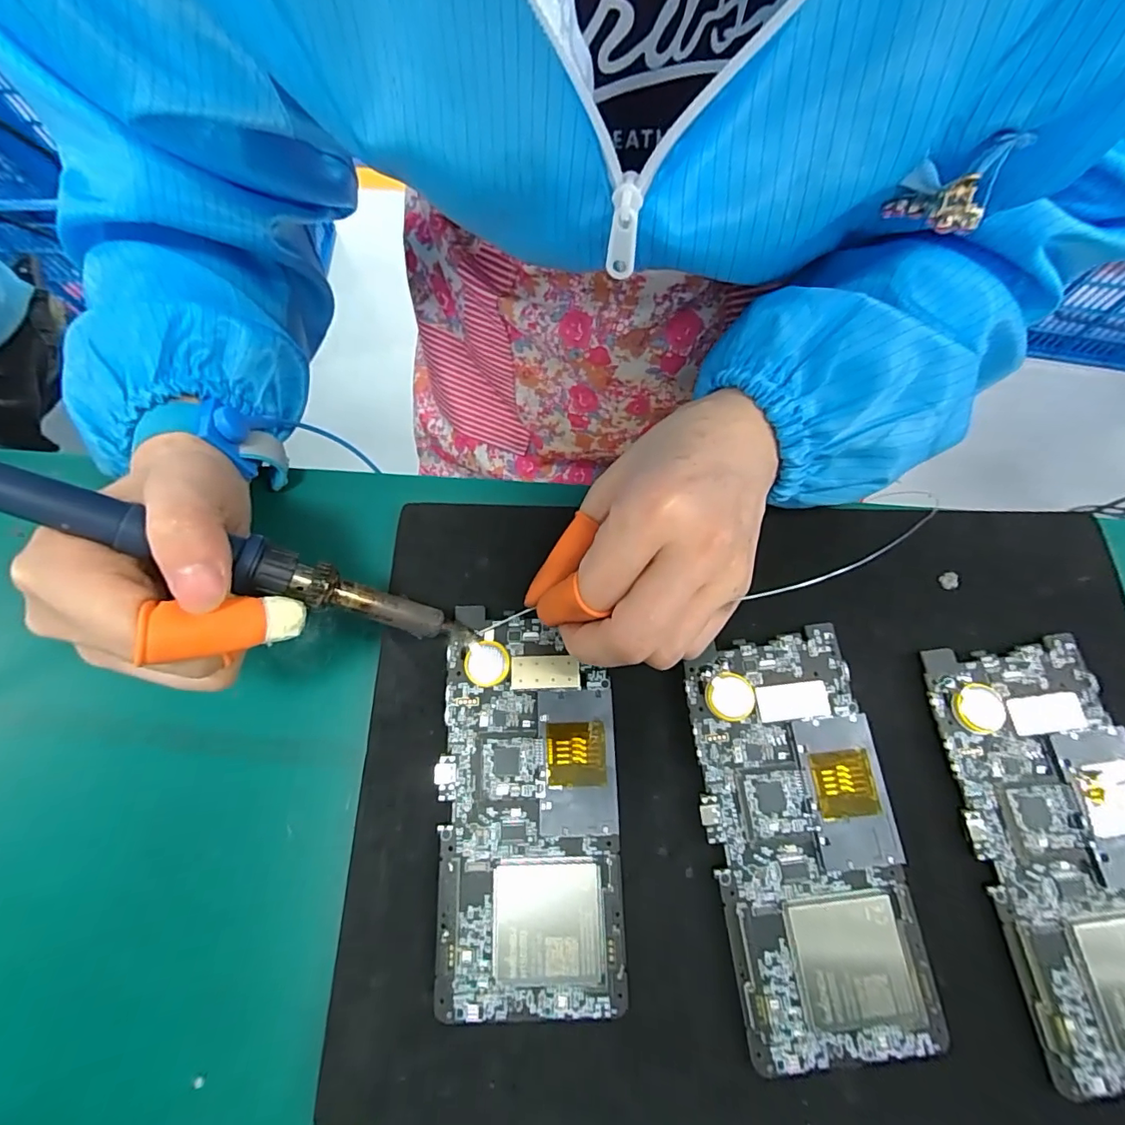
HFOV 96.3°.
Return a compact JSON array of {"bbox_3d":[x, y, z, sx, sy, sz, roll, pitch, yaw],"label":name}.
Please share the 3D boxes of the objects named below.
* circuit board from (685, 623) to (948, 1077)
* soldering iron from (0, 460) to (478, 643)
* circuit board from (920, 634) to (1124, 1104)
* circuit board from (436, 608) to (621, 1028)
[{"bbox_3d":[0.095,0.106,0.201,0.069,0.009,0.149,-5,72,1],"label":"circuit board"},{"bbox_3d":[-0.137,-0.009,0.169,0.234,0.017,0.015,23,67,-28],"label":"soldering iron"},{"bbox_3d":[0.197,0.108,0.195,0.067,0.009,0.149,-5,72,1],"label":"circuit board"},{"bbox_3d":[-0.014,0.095,0.209,0.071,0.011,0.151,-2,72,2],"label":"circuit board"}]

